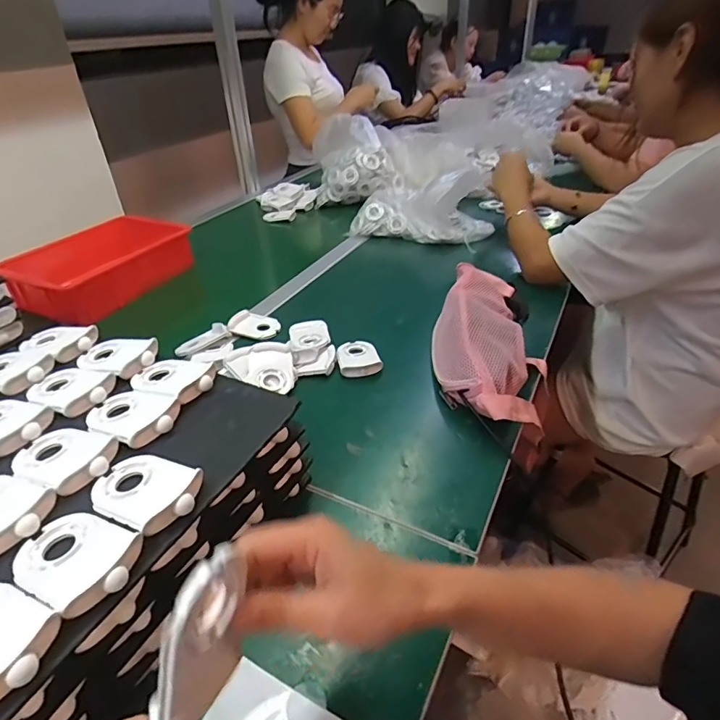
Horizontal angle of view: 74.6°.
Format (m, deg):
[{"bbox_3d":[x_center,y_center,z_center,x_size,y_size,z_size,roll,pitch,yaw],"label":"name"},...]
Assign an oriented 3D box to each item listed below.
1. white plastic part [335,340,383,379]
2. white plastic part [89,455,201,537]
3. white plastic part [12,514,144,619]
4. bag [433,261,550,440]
[{"bbox_3d":[-0.004,-0.006,0.700,0.062,0.012,0.085,-10,36,-9],"label":"white plastic part"},{"bbox_3d":[-0.166,0.097,0.361,0.086,0.011,0.058,14,39,23],"label":"white plastic part"},{"bbox_3d":[-0.192,0.131,0.318,0.089,0.011,0.059,15,39,24],"label":"white plastic part"},{"bbox_3d":[0.184,-0.033,0.669,0.156,0.092,0.330,5,36,11],"label":"bag"}]

